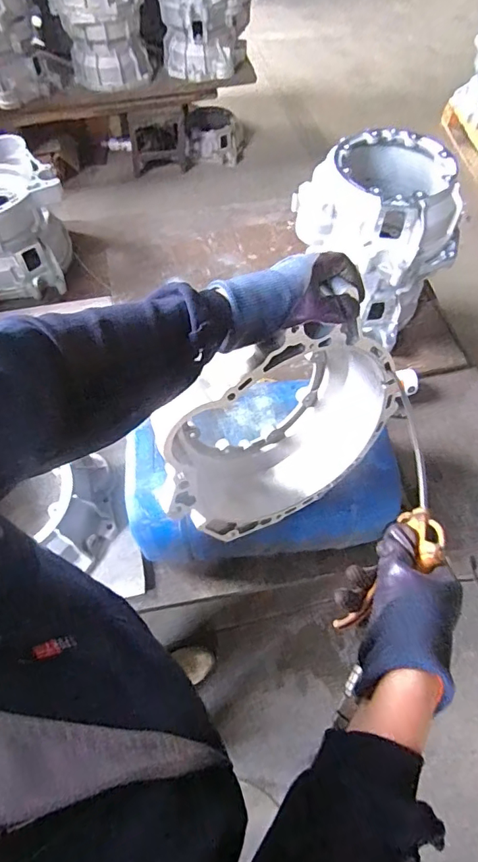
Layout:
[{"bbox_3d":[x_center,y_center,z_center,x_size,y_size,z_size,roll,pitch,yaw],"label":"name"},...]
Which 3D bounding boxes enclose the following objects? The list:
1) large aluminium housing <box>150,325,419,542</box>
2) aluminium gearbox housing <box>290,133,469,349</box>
[{"bbox_3d":[0.051,0.007,0.640,0.329,0.334,0.135,-30,67,-14],"label":"large aluminium housing"},{"bbox_3d":[0.298,-0.428,1.101,0.273,0.367,0.331,-29,65,-16],"label":"aluminium gearbox housing"}]

